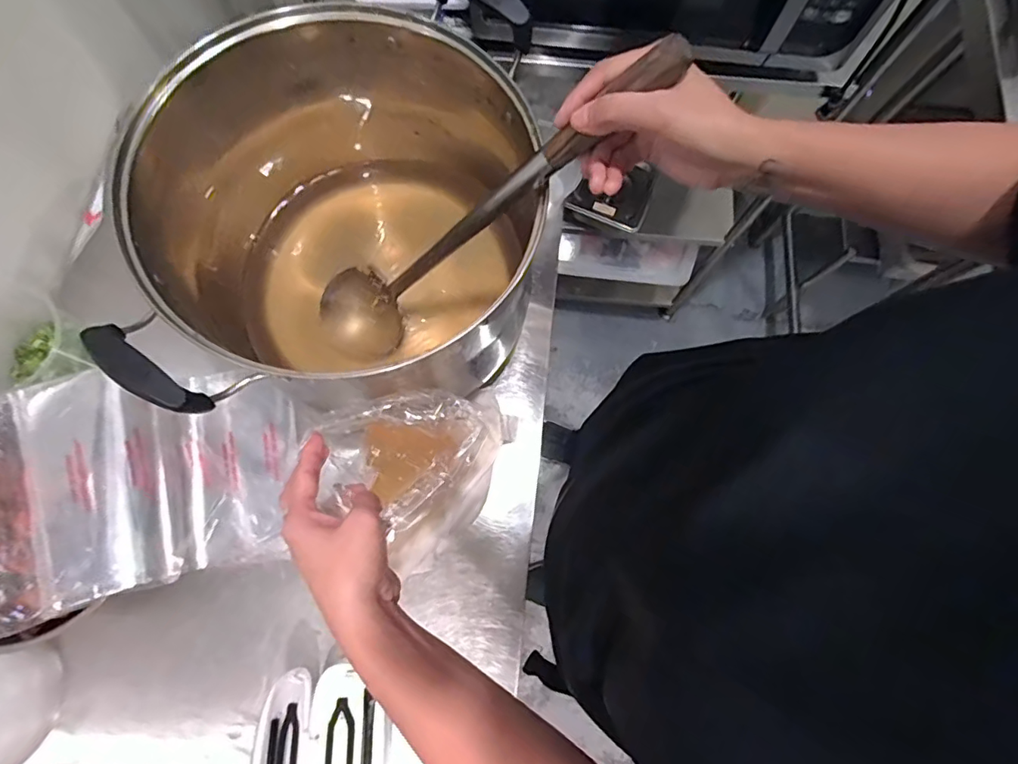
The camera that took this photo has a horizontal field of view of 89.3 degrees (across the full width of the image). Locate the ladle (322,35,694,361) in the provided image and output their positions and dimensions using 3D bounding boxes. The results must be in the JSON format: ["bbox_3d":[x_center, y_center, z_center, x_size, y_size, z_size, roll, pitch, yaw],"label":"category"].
[{"bbox_3d":[-0.045,-0.133,0.457,0.064,0.445,0.088,2,71,-42],"label":"ladle"}]

